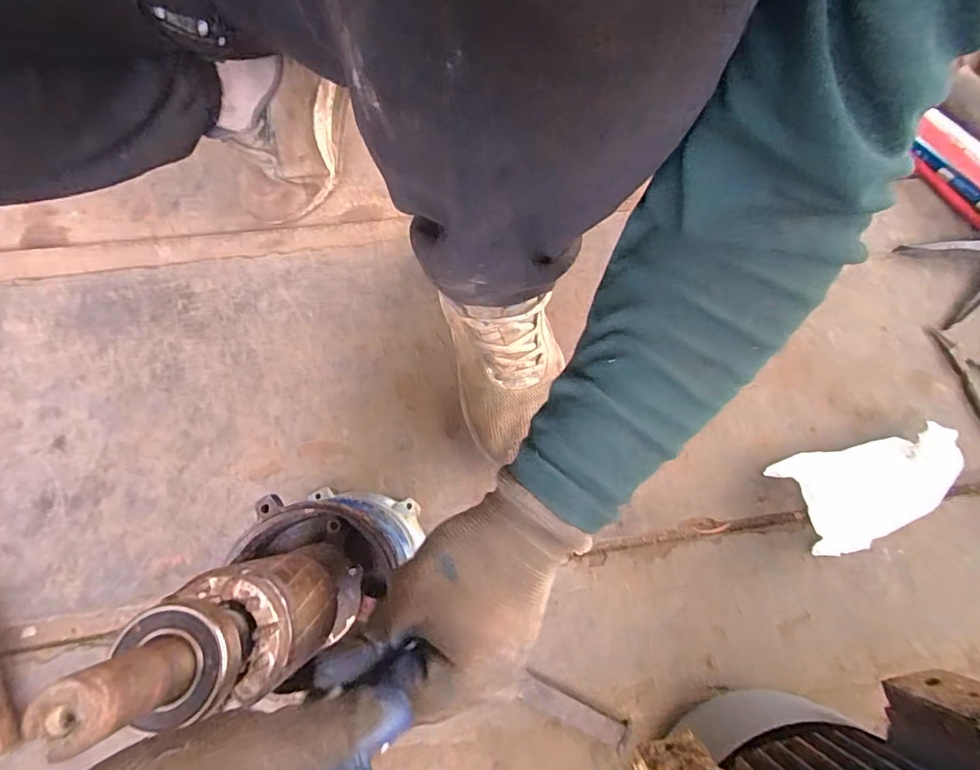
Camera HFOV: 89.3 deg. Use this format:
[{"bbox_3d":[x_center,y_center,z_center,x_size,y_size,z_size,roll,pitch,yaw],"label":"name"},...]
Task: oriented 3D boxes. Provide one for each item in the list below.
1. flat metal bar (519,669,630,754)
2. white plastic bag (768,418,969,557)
[{"bbox_3d":[0.084,0.329,0.499,0.117,0.007,0.027,27,94,3],"label":"flat metal bar"},{"bbox_3d":[0.419,0.102,0.539,0.190,0.069,0.111,-23,77,-6],"label":"white plastic bag"}]

